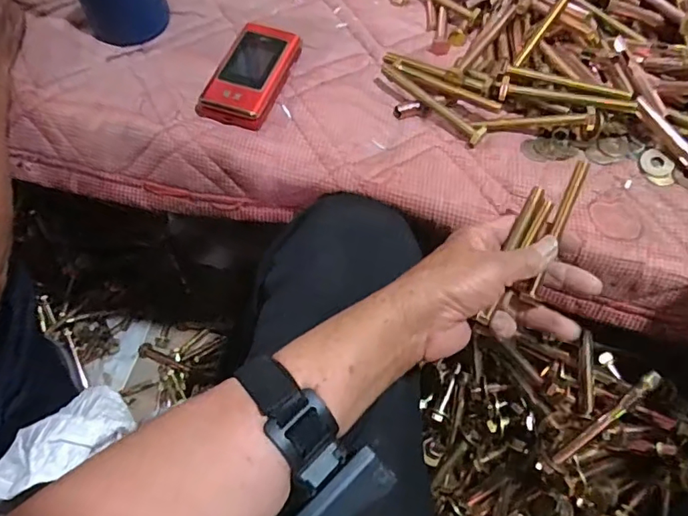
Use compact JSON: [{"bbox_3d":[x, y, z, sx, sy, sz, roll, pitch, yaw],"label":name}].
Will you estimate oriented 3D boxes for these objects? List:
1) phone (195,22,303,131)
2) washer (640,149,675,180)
[{"bbox_3d":[-0.082,-0.162,0.455,0.056,0.021,0.104,17,65,7],"label":"phone"},{"bbox_3d":[0.255,-0.077,0.420,0.025,0.004,0.026,-5,70,15],"label":"washer"}]

